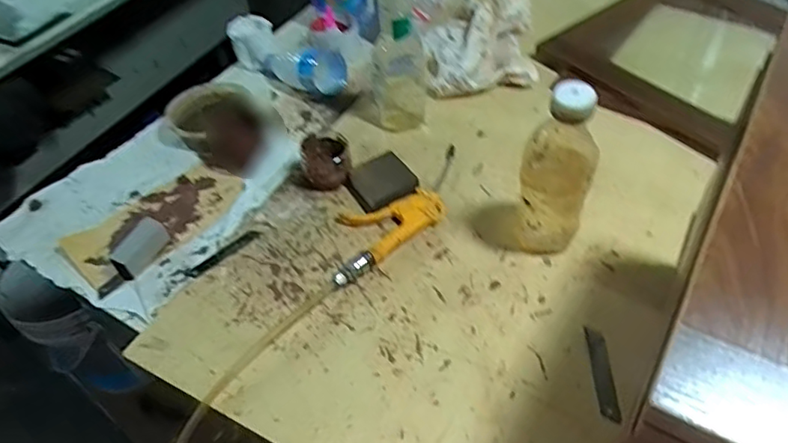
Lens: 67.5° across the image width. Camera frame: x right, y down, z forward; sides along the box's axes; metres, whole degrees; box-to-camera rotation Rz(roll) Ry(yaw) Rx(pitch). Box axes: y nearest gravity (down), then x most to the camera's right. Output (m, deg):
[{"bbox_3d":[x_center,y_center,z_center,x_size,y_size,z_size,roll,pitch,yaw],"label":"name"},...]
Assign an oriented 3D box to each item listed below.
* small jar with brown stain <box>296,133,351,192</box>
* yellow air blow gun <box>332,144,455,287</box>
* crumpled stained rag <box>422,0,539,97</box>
[{"bbox_3d":[-0.092,-0.075,0.751,0.076,0.045,0.077,-11,50,-6],"label":"small jar with brown stain"},{"bbox_3d":[0.009,-0.014,0.711,0.243,0.021,0.082,-35,56,-23],"label":"yellow air blow gun"},{"bbox_3d":[0.123,-0.297,0.908,0.184,0.075,0.257,4,50,7],"label":"crumpled stained rag"}]

